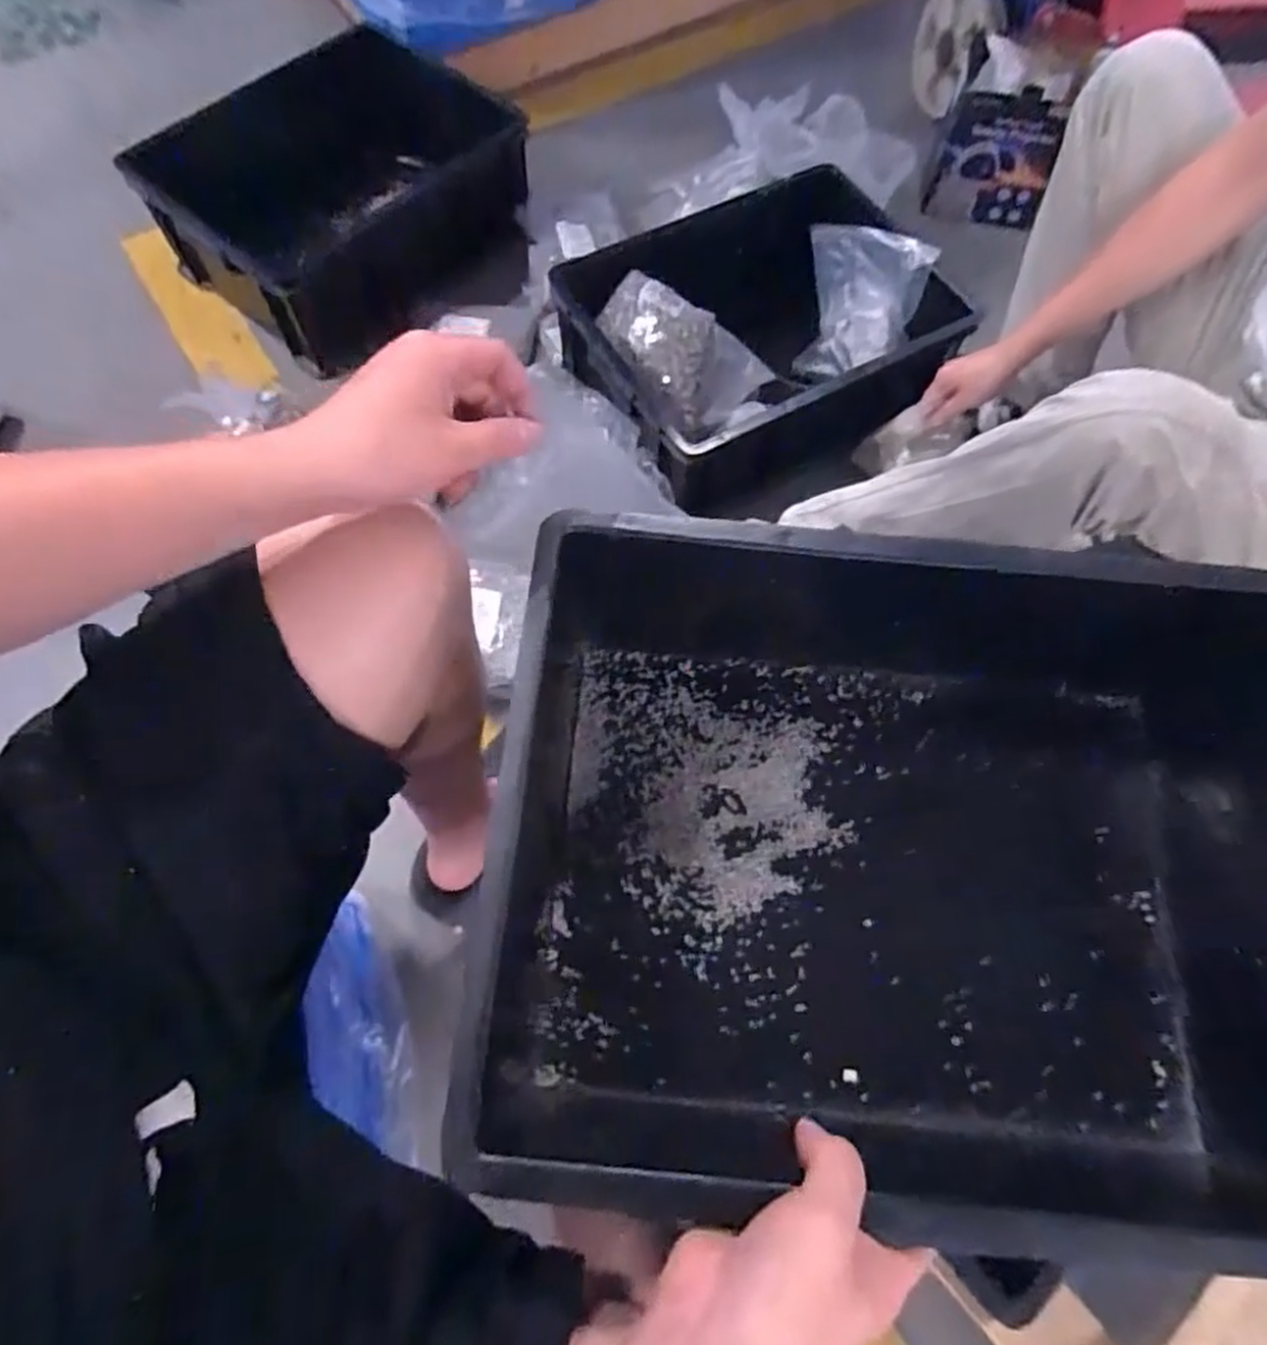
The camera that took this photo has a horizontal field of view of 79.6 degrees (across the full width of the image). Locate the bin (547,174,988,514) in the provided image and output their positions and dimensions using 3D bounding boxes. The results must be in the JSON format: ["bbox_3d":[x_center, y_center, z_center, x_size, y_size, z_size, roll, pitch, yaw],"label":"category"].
[{"bbox_3d":[0.168,-0.477,1.103,0.489,0.189,0.391,-21,70,-11],"label":"bin"}]

